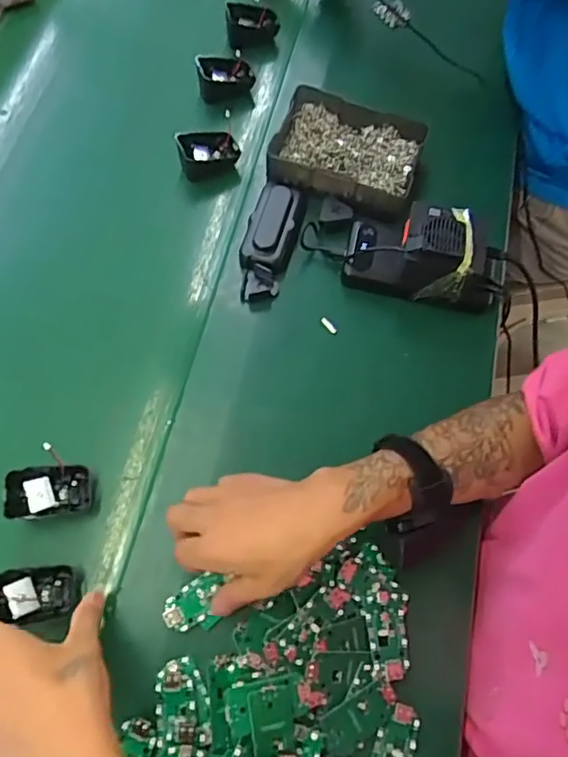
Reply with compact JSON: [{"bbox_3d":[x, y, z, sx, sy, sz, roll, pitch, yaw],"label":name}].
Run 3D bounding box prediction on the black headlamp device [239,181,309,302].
[{"bbox_3d":[-0.014,-0.147,0.590,0.052,0.028,0.138,13,68,5],"label":"black headlamp device"}]

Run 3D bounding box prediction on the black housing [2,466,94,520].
[{"bbox_3d":[-0.205,0.100,0.484,0.065,0.035,0.042,-9,69,-5],"label":"black housing"}]

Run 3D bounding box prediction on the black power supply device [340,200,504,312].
[{"bbox_3d":[0.144,-0.129,0.560,0.155,0.085,0.084,13,68,6],"label":"black power supply device"}]

